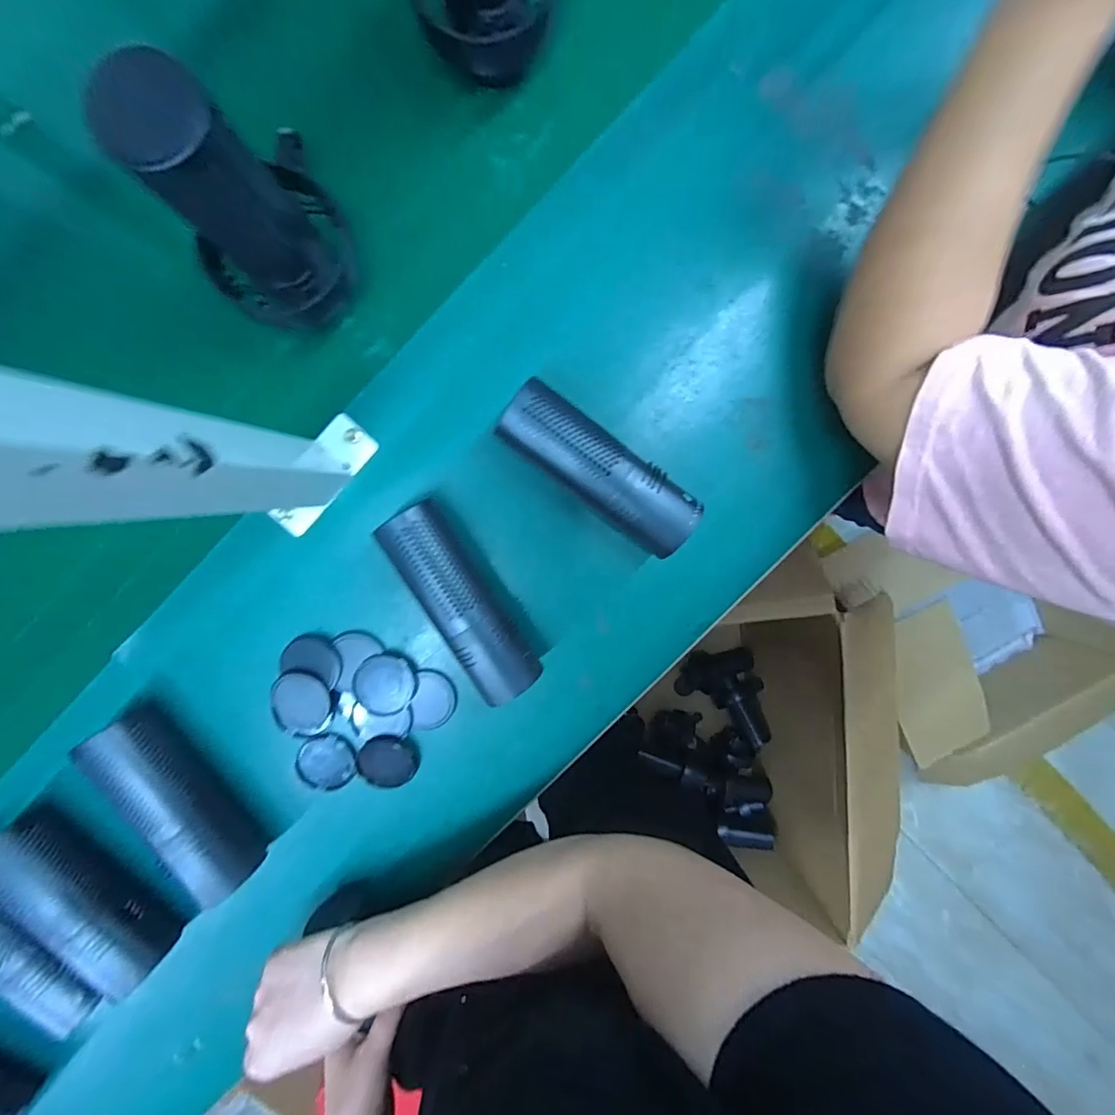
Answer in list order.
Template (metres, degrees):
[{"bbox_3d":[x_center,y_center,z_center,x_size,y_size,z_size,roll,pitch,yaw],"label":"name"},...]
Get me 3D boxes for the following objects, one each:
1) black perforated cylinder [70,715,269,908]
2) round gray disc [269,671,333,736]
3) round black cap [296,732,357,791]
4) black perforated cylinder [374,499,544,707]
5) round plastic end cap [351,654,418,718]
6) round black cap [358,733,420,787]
[{"bbox_3d":[-0.315,0.202,0.403,0.052,0.050,0.163,-31,98,2],"label":"black perforated cylinder"},{"bbox_3d":[-0.219,0.126,0.420,0.051,0.005,0.057,-5,98,-2],"label":"round gray disc"},{"bbox_3d":[-0.201,0.179,0.428,0.049,0.006,0.053,0,98,-3],"label":"round black cap"},{"bbox_3d":[-0.078,0.035,0.391,0.057,0.050,0.165,-32,98,2],"label":"black perforated cylinder"},{"bbox_3d":[-0.147,0.109,0.418,0.051,0.006,0.052,0,98,-3],"label":"round plastic end cap"},{"bbox_3d":[-0.147,0.178,0.427,0.051,0.006,0.048,0,98,-3],"label":"round black cap"}]

